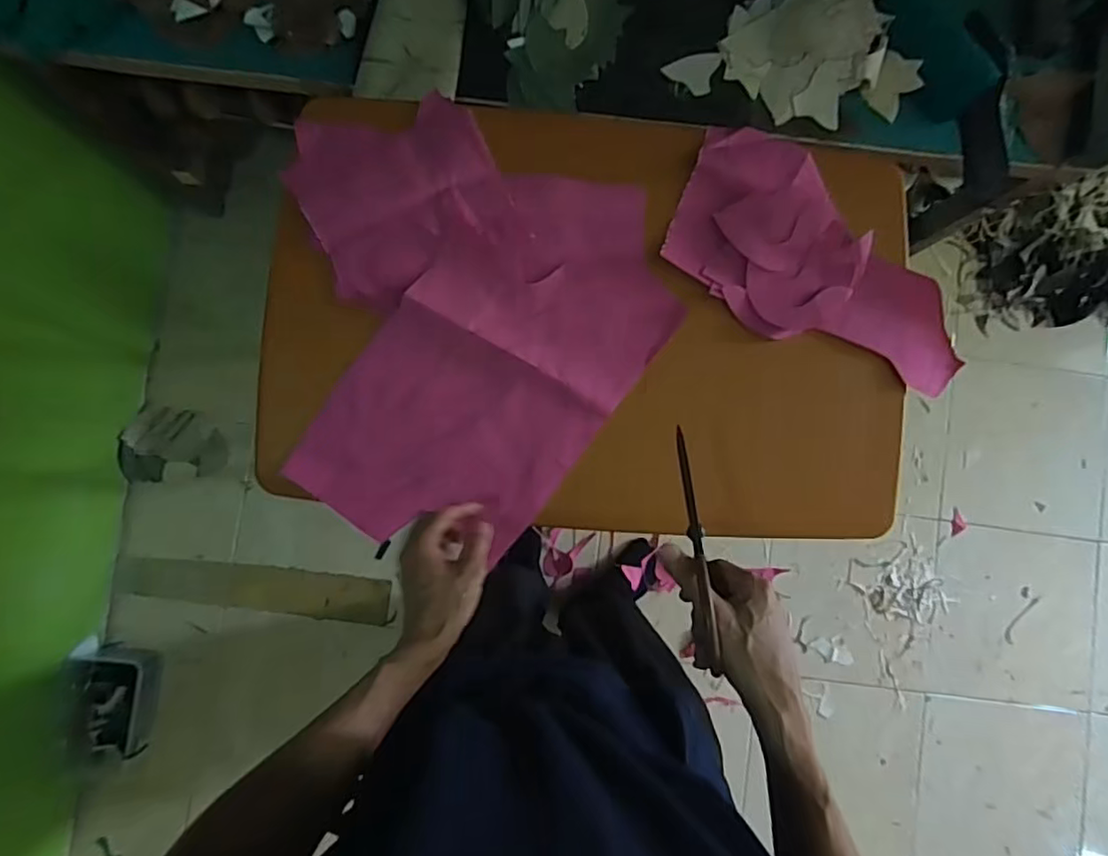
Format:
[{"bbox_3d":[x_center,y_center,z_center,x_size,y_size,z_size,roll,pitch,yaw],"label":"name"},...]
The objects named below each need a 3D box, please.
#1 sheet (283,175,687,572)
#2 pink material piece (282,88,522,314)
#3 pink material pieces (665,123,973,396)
[{"bbox_3d":[-0.054,-0.078,0.694,0.277,0.019,0.456,29,82,-4],"label":"sheet"},{"bbox_3d":[-0.175,-0.274,0.709,0.221,0.016,0.218,-25,87,-4],"label":"pink material piece"},{"bbox_3d":[0.331,-0.203,0.746,0.378,0.031,0.220,22,85,-1],"label":"pink material pieces"}]

